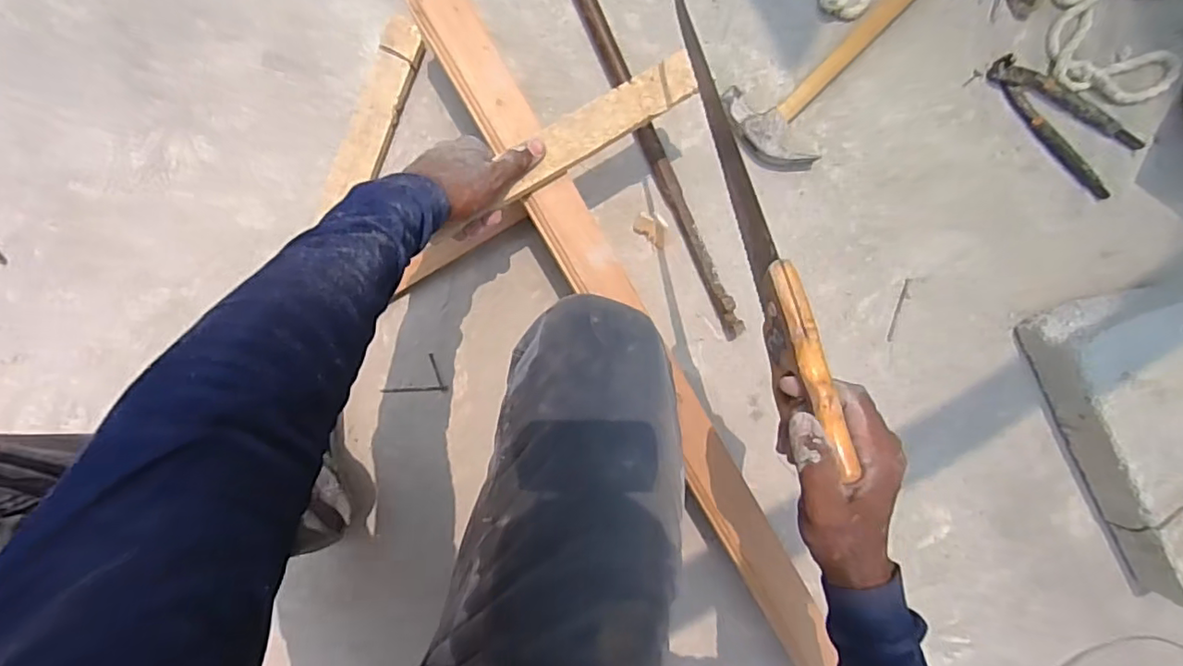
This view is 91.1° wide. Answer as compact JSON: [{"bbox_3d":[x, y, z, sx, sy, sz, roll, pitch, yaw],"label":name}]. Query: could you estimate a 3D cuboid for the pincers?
[{"bbox_3d":[0.561,-0.258,0.698,0.204,0.021,0.083,38,91,-5],"label":"pincers"}]

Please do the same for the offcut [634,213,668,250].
[{"bbox_3d":[0.072,-0.124,0.683,0.043,0.013,0.031,30,91,-5],"label":"offcut"}]

